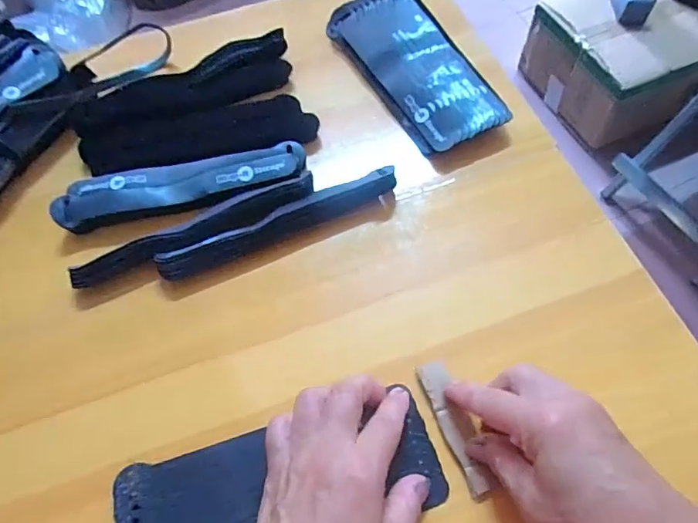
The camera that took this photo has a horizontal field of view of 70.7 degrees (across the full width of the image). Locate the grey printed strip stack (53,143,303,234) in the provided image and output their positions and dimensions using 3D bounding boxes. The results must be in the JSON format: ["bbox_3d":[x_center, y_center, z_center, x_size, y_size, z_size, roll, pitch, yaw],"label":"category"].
[{"bbox_3d":[-0.137,-0.065,0.409,0.201,0.016,0.047,-11,62,-3],"label":"grey printed strip stack"}]

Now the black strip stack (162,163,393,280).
[{"bbox_3d":[-0.053,-0.030,0.400,0.200,0.022,0.017,-23,64,-10],"label":"black strip stack"}]

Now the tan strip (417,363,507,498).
[{"bbox_3d":[0.070,0.109,0.325,0.020,0.006,0.088,-18,64,-7],"label":"tan strip"}]

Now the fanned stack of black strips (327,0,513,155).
[{"bbox_3d":[0.064,-0.188,0.469,0.090,0.025,0.200,-26,64,-11],"label":"fanned stack of black strips"}]

